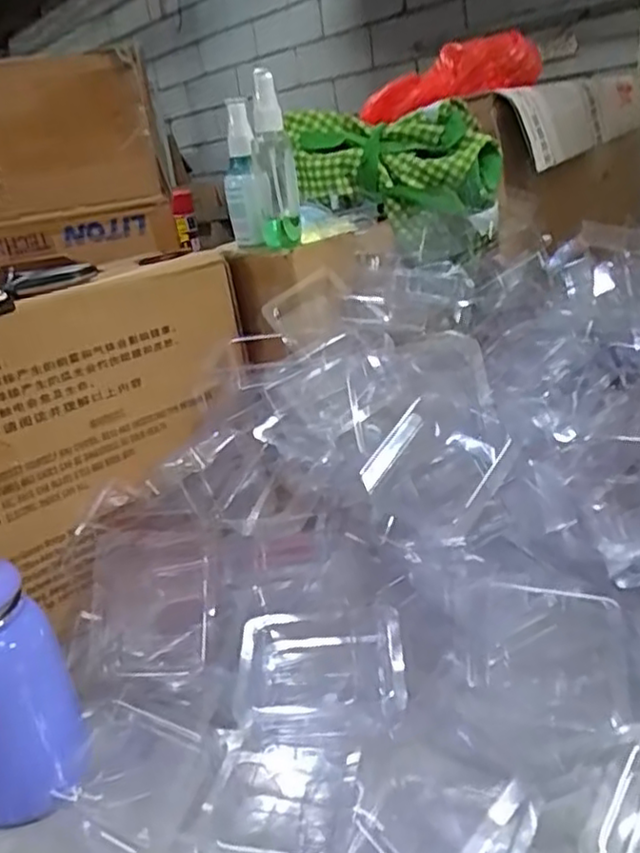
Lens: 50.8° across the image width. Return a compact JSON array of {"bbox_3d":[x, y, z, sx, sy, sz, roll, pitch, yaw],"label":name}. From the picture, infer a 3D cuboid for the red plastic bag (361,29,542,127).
[{"bbox_3d":[0.139,-0.381,0.742,0.194,0.069,0.053,1,24,19],"label":"red plastic bag"}]

